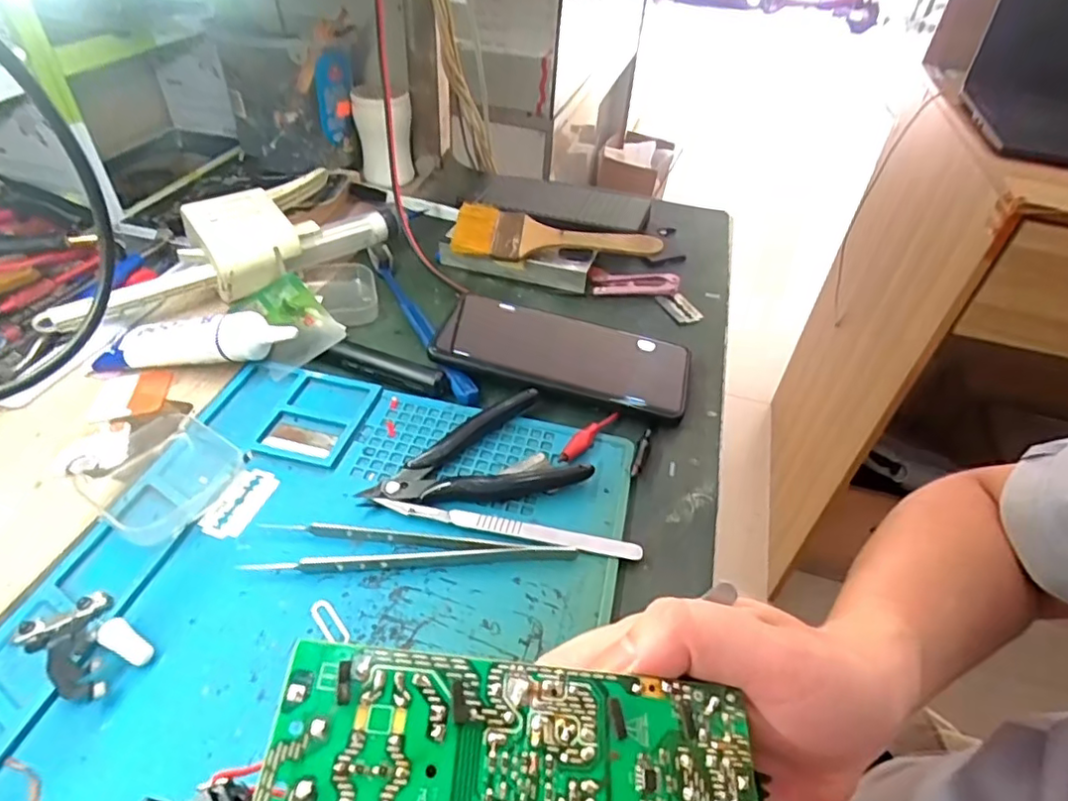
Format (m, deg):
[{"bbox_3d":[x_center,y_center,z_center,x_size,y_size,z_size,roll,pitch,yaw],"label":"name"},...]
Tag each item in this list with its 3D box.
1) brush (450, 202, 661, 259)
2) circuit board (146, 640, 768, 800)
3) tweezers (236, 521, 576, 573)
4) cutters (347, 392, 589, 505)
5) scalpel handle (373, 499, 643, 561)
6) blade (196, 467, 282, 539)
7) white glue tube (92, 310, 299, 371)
[{"bbox_3d":[0.018,-0.133,0.482,0.162,0.013,0.059,6,56,0],"label":"brush"},{"bbox_3d":[-0.012,0.100,0.161,0.150,0.017,0.057,7,42,-10],"label":"circuit board"},{"bbox_3d":[-0.057,0.072,0.291,0.151,0.007,0.026,4,43,-3],"label":"tweezers"},{"bbox_3d":[-0.033,0.026,0.337,0.114,0.013,0.067,-4,44,-11],"label":"cutters"},{"bbox_3d":[-0.013,0.064,0.304,0.133,0.005,0.010,11,43,5],"label":"scalpel handle"},{"bbox_3d":[-0.150,0.052,0.309,0.022,0.004,0.042,19,45,3],"label":"blade"},{"bbox_3d":[-0.213,-0.037,0.377,0.127,0.023,0.025,-6,43,6],"label":"white glue tube"}]

